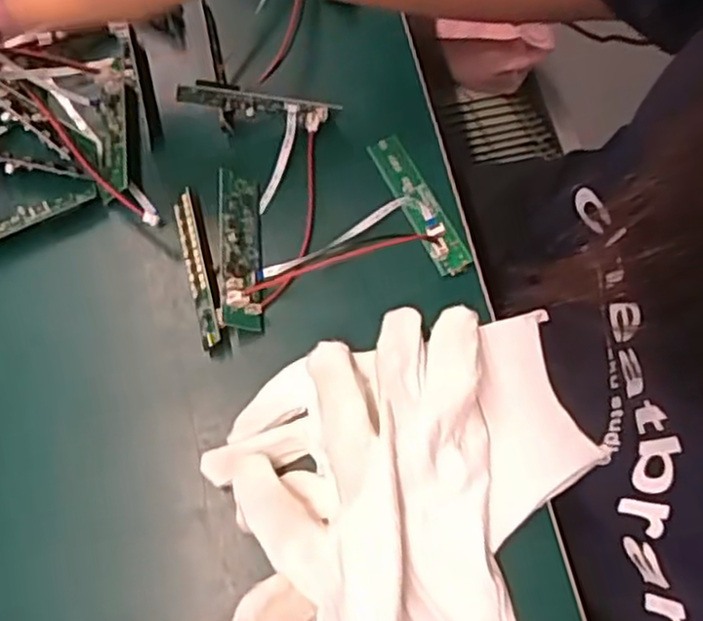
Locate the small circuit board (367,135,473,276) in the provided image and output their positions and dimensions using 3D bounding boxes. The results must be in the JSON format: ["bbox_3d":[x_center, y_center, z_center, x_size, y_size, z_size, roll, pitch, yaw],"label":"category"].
[{"bbox_3d":[0.035,-0.056,0.370,0.018,0.013,0.083,-25,73,-8],"label":"small circuit board"}]

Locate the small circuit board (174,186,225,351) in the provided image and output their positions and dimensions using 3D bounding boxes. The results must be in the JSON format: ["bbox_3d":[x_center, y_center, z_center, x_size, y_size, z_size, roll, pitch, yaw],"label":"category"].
[{"bbox_3d":[-0.076,-0.020,0.361,0.013,0.016,0.080,-16,72,-5],"label":"small circuit board"}]

